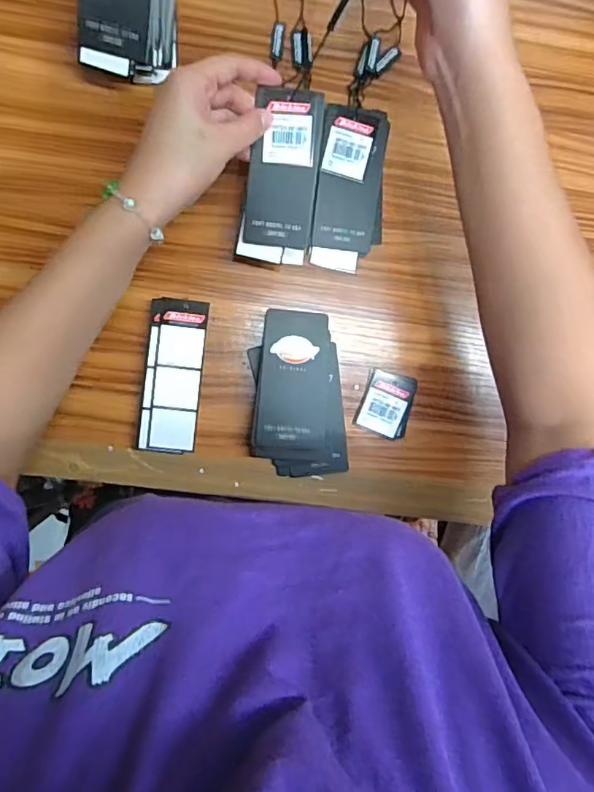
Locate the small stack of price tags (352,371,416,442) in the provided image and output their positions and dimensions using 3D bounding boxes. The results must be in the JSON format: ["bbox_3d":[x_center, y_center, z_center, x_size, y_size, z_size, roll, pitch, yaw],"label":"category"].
[{"bbox_3d":[0.075,0.007,0.439,0.043,0.008,0.053,16,92,-5],"label":"small stack of price tags"}]

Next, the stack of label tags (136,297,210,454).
[{"bbox_3d":[-0.098,-0.016,0.420,0.044,0.012,0.120,6,93,-5],"label":"stack of label tags"}]

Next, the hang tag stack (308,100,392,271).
[{"bbox_3d":[0.044,-0.165,0.423,0.055,0.016,0.121,5,93,-4],"label":"hang tag stack"}]

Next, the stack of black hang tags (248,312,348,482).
[{"bbox_3d":[0.000,0.000,0.426,0.074,0.023,0.131,-5,94,-4],"label":"stack of black hang tags"}]

